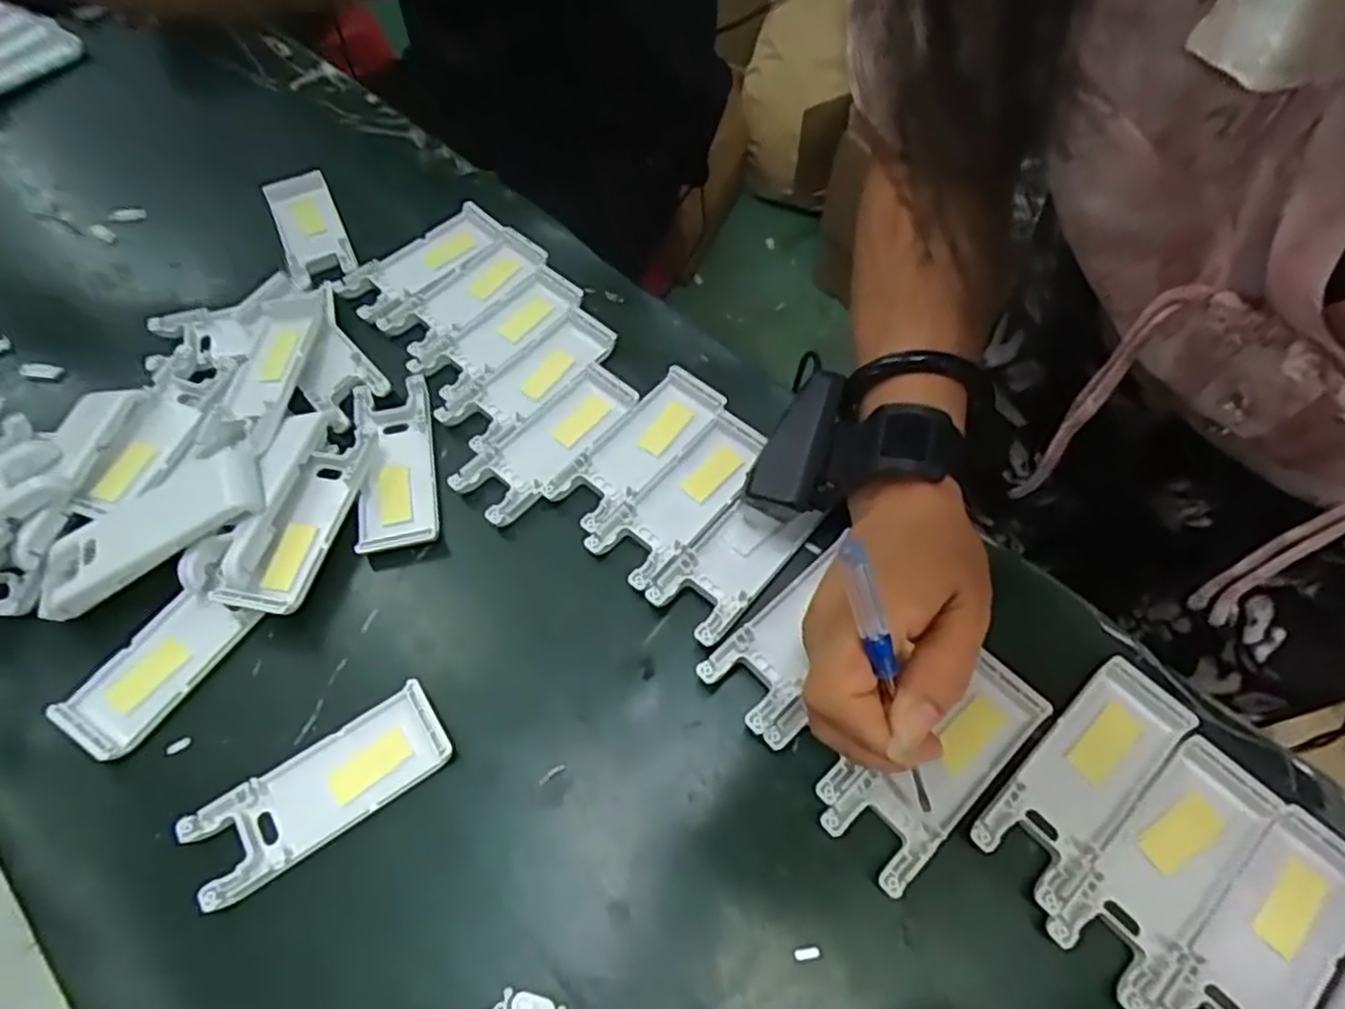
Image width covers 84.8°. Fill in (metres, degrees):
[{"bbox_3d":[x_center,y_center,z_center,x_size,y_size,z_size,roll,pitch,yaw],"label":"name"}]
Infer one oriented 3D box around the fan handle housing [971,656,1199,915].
[{"bbox_3d":[0.170,0.111,0.302,0.104,0.009,0.039,-39,65,-20],"label":"fan handle housing"}]

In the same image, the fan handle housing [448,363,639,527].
[{"bbox_3d":[-0.068,-0.035,0.395,0.042,0.011,0.103,35,66,20],"label":"fan handle housing"}]

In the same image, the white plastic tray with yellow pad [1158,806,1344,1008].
[{"bbox_3d":[0.222,0.164,0.272,0.103,0.009,0.037,-39,65,-20],"label":"white plastic tray with yellow pad"}]

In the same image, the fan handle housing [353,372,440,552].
[{"bbox_3d":[-0.148,-0.021,0.392,0.040,0.016,0.101,-12,59,-6],"label":"fan handle housing"}]

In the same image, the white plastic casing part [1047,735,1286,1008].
[{"bbox_3d":[0.193,0.143,0.288,0.103,0.014,0.041,-38,65,-20],"label":"white plastic casing part"}]

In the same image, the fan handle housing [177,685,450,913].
[{"bbox_3d":[-0.147,0.119,0.310,0.104,0.010,0.040,-31,63,-16],"label":"fan handle housing"}]

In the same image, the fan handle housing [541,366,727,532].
[{"bbox_3d":[-0.020,-0.032,0.390,0.040,0.011,0.102,37,66,21],"label":"fan handle housing"}]

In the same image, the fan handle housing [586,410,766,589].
[{"bbox_3d":[0.006,-0.004,0.375,0.041,0.009,0.103,36,66,21],"label":"fan handle housing"}]

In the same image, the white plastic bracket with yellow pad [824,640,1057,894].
[{"bbox_3d":[0.113,0.110,0.308,0.106,0.008,0.038,-35,65,-18],"label":"white plastic bracket with yellow pad"}]

